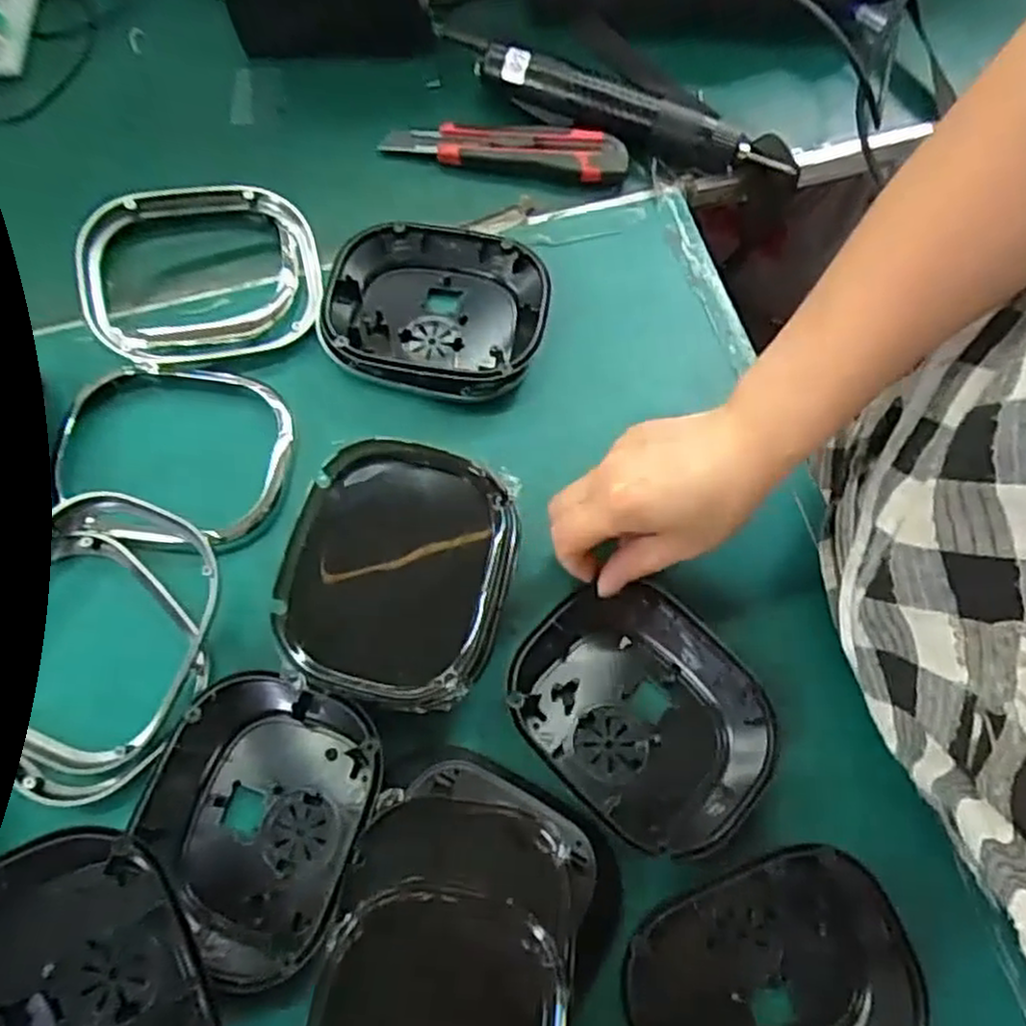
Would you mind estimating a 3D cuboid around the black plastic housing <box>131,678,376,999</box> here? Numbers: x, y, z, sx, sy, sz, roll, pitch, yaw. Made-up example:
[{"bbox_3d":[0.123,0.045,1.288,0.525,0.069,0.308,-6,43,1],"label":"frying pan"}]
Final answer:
[{"bbox_3d":[-0.134,0.156,0.393,0.110,0.029,0.135,18,71,4],"label":"black plastic housing"}]

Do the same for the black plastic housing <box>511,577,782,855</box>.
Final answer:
[{"bbox_3d":[0.070,0.107,0.416,0.115,0.027,0.135,-42,76,-15],"label":"black plastic housing"}]

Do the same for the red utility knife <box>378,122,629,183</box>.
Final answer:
[{"bbox_3d":[-0.006,-0.270,0.559,0.175,0.015,0.037,8,70,0],"label":"red utility knife"}]

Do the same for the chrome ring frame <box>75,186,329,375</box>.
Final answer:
[{"bbox_3d":[-0.204,-0.154,0.497,0.149,0.042,0.118,-11,71,-7],"label":"chrome ring frame"}]

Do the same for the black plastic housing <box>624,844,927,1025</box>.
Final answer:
[{"bbox_3d":[0.126,0.234,0.375,0.136,0.036,0.109,-18,72,-9],"label":"black plastic housing"}]

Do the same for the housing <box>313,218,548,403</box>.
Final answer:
[{"bbox_3d":[-0.054,-0.134,0.501,0.145,0.033,0.118,9,70,0],"label":"housing"}]

